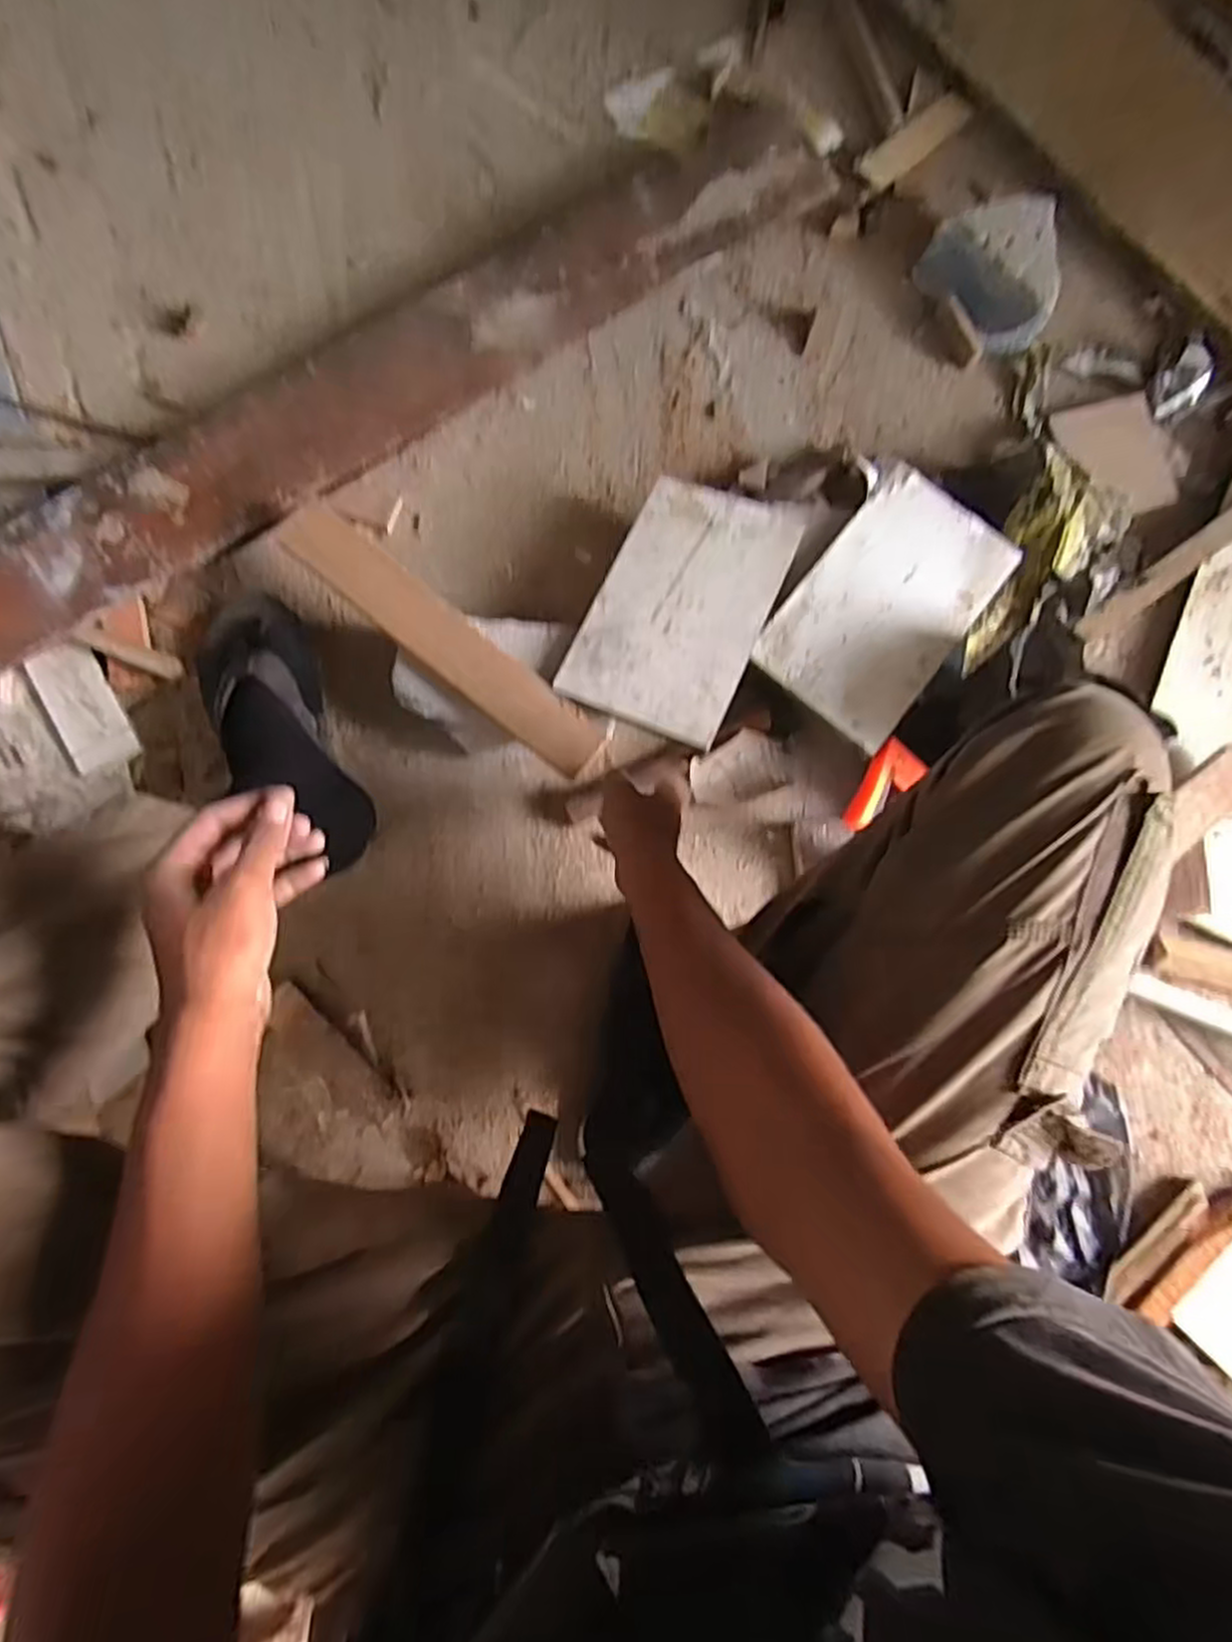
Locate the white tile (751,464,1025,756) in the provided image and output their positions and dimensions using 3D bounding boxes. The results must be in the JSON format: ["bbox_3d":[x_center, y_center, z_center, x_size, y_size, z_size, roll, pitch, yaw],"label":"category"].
[{"bbox_3d":[0.255,-0.203,0.721,0.145,0.011,0.254,38,81,1],"label":"white tile"}]

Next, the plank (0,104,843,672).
[{"bbox_3d":[-0.236,-0.435,0.759,1.090,0.039,0.159,-36,86,-10],"label":"plank"}]

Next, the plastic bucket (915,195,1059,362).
[{"bbox_3d":[0.410,-0.578,0.822,0.116,0.066,0.143,-28,86,-7],"label":"plastic bucket"}]

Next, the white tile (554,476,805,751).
[{"bbox_3d":[0.064,-0.199,0.706,0.147,0.011,0.251,23,75,6],"label":"white tile"}]

